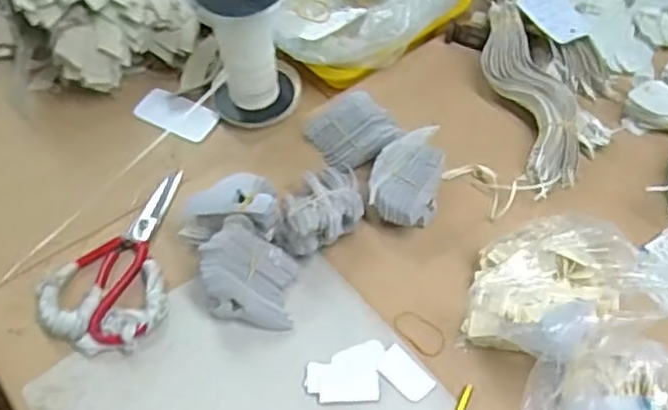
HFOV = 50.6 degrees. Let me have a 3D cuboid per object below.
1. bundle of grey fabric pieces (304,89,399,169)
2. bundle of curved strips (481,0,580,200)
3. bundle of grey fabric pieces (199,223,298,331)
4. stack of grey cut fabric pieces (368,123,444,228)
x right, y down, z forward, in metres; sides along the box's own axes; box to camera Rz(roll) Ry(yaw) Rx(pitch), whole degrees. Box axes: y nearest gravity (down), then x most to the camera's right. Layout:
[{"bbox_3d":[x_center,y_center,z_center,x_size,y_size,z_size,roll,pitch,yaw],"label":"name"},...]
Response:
[{"bbox_3d":[0.021,-0.082,0.786,0.068,0.045,0.093,-35,61,-21],"label":"bundle of grey fabric pieces"},{"bbox_3d":[0.221,-0.135,0.813,0.079,0.047,0.280,-9,56,-5],"label":"bundle of curved strips"},{"bbox_3d":[-0.083,0.065,0.676,0.093,0.055,0.083,8,56,7],"label":"bundle of grey fabric pieces"},{"bbox_3d":[0.075,-0.031,0.732,0.071,0.068,0.105,12,56,10],"label":"stack of grey cut fabric pieces"}]

